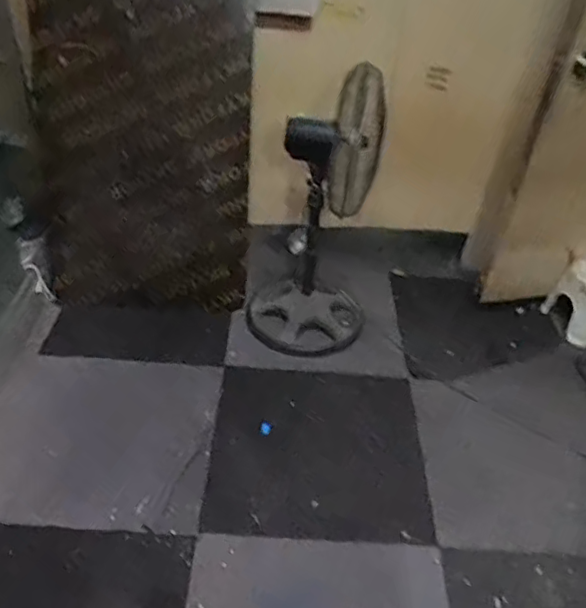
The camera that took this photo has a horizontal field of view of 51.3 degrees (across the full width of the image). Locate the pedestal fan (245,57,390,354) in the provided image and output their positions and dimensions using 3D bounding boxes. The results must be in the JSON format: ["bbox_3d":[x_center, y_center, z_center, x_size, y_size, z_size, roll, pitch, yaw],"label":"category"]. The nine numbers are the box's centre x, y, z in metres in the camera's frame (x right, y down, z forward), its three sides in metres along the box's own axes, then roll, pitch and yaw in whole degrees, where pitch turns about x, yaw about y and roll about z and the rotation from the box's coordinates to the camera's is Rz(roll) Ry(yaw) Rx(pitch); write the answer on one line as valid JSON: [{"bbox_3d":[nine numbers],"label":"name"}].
[{"bbox_3d":[0.060,-0.305,1.966,0.384,0.841,0.433,4,38,-1],"label":"pedestal fan"}]

